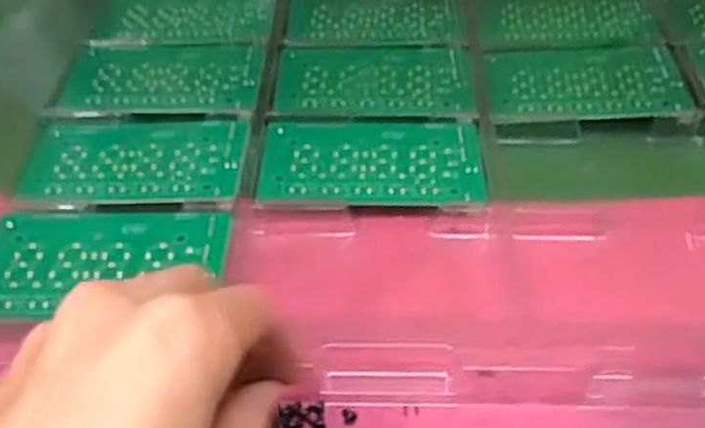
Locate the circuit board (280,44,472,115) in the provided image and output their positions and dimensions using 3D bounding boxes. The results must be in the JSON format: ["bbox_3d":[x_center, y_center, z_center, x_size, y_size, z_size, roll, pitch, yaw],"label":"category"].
[{"bbox_3d":[0.012,-0.077,0.425,0.106,0.004,0.064,-1,47,1],"label":"circuit board"}]

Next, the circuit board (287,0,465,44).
[{"bbox_3d":[0.014,-0.124,0.472,0.103,0.004,0.062,0,47,2],"label":"circuit board"}]

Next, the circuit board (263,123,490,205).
[{"bbox_3d":[0.010,-0.026,0.372,0.105,0.006,0.060,-1,47,2],"label":"circuit board"}]

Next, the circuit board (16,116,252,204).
[{"bbox_3d":[-0.106,-0.027,0.374,0.105,0.004,0.066,0,47,3],"label":"circuit board"}]

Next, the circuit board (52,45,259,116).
[{"bbox_3d":[-0.105,-0.076,0.427,0.106,0.004,0.065,1,47,4],"label":"circuit board"}]

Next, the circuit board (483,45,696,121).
[{"bbox_3d":[0.128,-0.076,0.424,0.106,0.004,0.060,-3,47,-1],"label":"circuit board"}]

